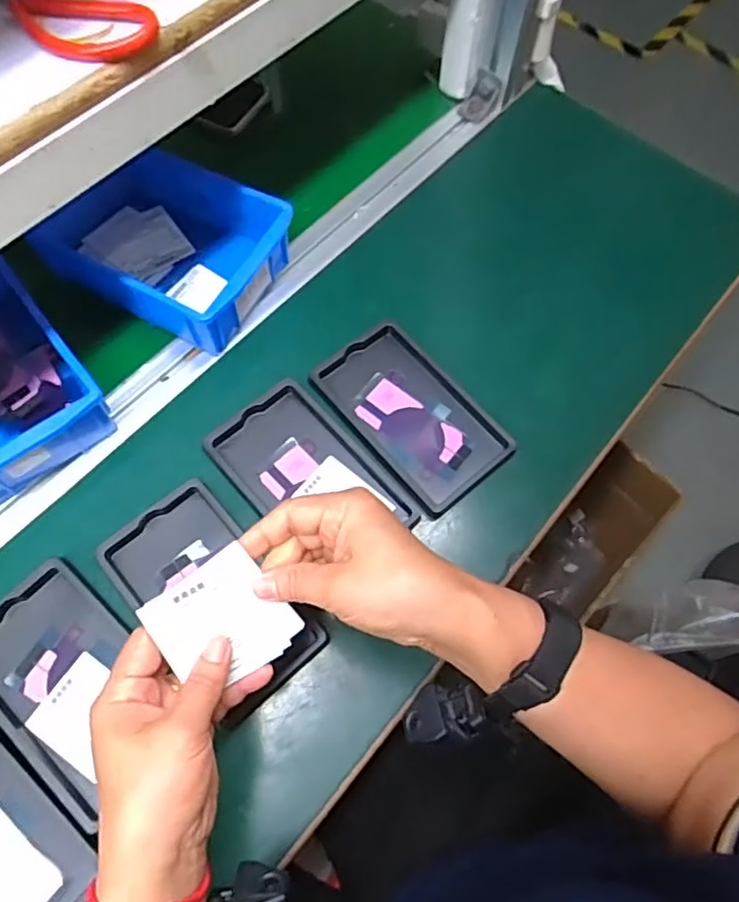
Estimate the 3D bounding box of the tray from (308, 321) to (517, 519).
[{"bbox_3d":[0.035,-0.031,0.511,0.097,0.015,0.158,-37,72,-16],"label":"tray"}]

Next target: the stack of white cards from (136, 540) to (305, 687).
[{"bbox_3d":[-0.082,0.098,0.346,0.067,0.005,0.070,-35,107,-12],"label":"stack of white cards"}]

